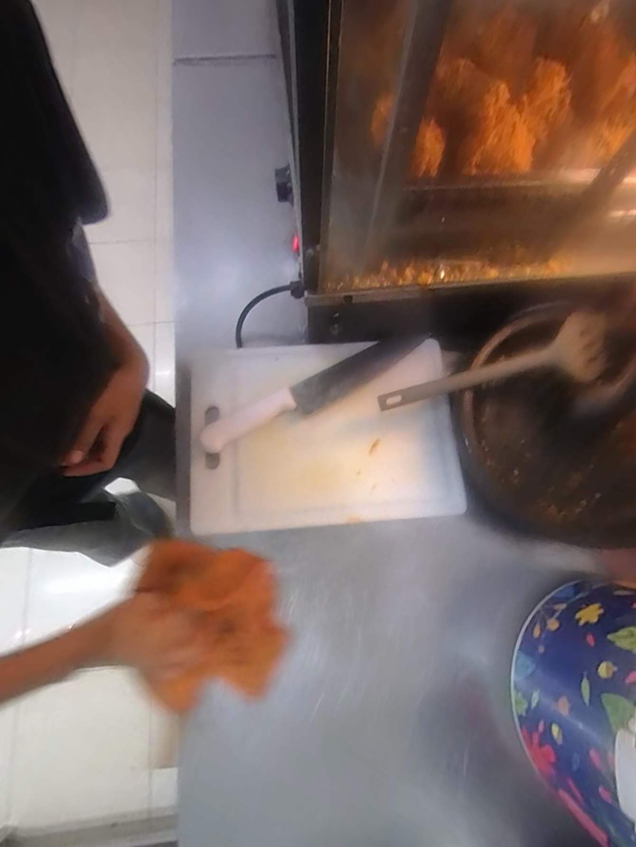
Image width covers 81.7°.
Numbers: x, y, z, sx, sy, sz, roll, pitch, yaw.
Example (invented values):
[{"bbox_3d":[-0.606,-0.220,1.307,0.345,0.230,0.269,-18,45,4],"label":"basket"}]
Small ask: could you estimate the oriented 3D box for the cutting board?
[{"bbox_3d":[0.004,0.012,0.491,0.341,0.020,0.241,-4,79,0],"label":"cutting board"}]

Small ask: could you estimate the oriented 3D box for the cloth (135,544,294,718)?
[{"bbox_3d":[-0.123,0.227,0.412,0.172,0.043,0.159,9,75,1],"label":"cloth"}]

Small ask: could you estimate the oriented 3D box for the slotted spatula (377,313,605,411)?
[{"bbox_3d":[0.224,-0.066,0.454,0.298,0.060,0.074,-15,76,-5],"label":"slotted spatula"}]

